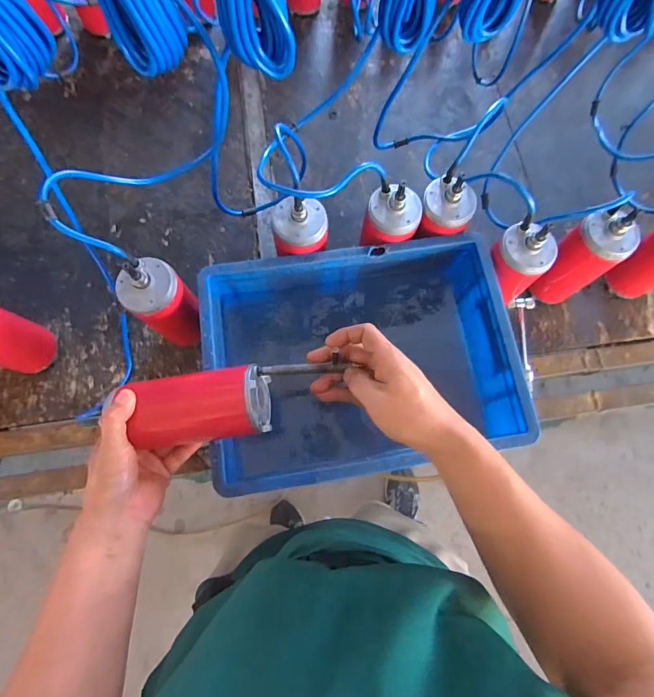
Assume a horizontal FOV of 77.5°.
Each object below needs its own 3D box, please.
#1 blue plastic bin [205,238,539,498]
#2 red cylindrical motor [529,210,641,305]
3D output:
[{"bbox_3d":[0.043,0.021,0.596,0.395,0.154,0.296,-9,76,-3],"label":"blue plastic bin"},{"bbox_3d":[0.384,-0.133,0.625,0.065,0.188,0.071,-14,76,-5],"label":"red cylindrical motor"}]

